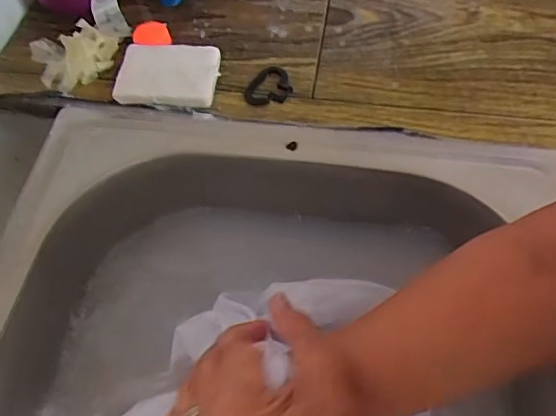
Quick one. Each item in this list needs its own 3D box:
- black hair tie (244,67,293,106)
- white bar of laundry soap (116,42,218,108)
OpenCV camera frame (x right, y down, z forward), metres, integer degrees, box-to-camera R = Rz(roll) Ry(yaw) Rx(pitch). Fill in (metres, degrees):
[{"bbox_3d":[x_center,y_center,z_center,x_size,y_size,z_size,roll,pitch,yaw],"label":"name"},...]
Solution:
[{"bbox_3d":[-0.009,-0.099,0.459,0.037,0.004,0.038,-1,59,2],"label":"black hair tie"},{"bbox_3d":[-0.088,-0.110,0.461,0.077,0.019,0.058,4,59,5],"label":"white bar of laundry soap"}]

